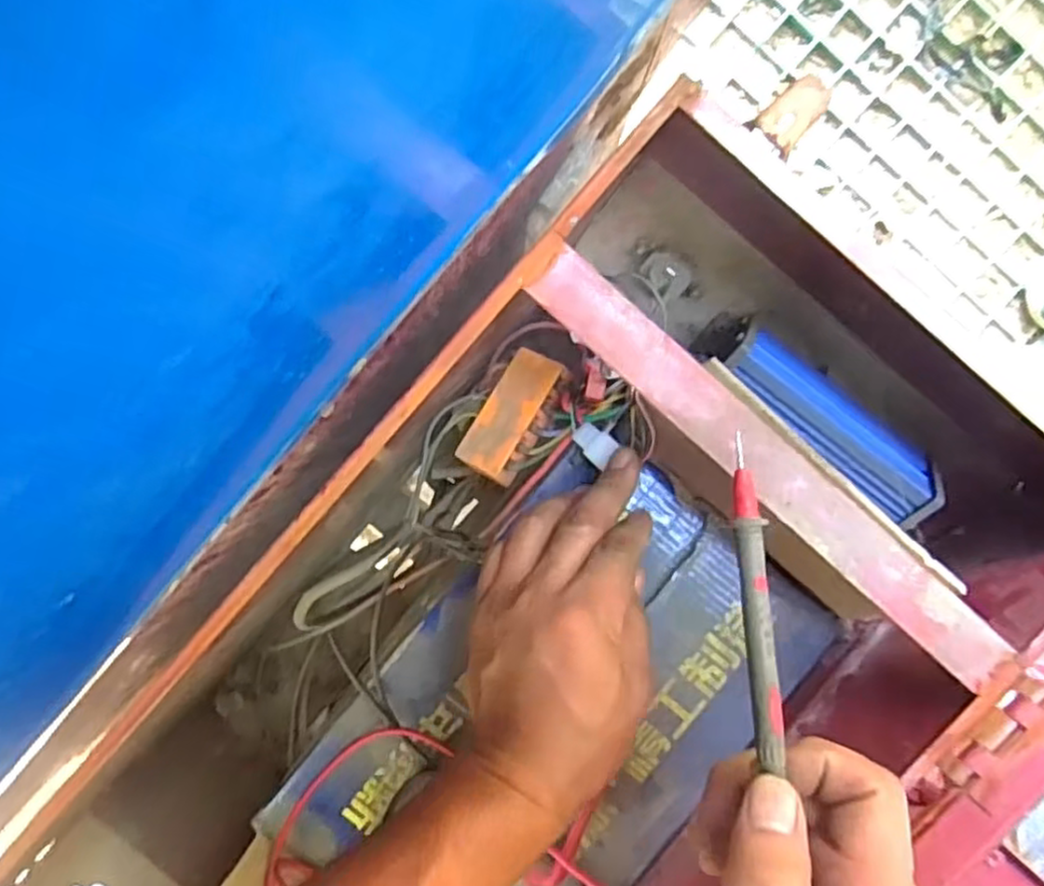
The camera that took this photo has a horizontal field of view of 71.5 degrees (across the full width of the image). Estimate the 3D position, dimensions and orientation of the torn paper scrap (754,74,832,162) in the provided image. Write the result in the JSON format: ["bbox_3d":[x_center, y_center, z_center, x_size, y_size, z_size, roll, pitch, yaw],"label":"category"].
[{"bbox_3d":[0.127,-0.155,0.338,0.021,0.006,0.041,41,80,1],"label":"torn paper scrap"}]

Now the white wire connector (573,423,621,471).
[{"bbox_3d":[0.040,0.000,0.404,0.018,0.007,0.024,-44,63,-7],"label":"white wire connector"}]

